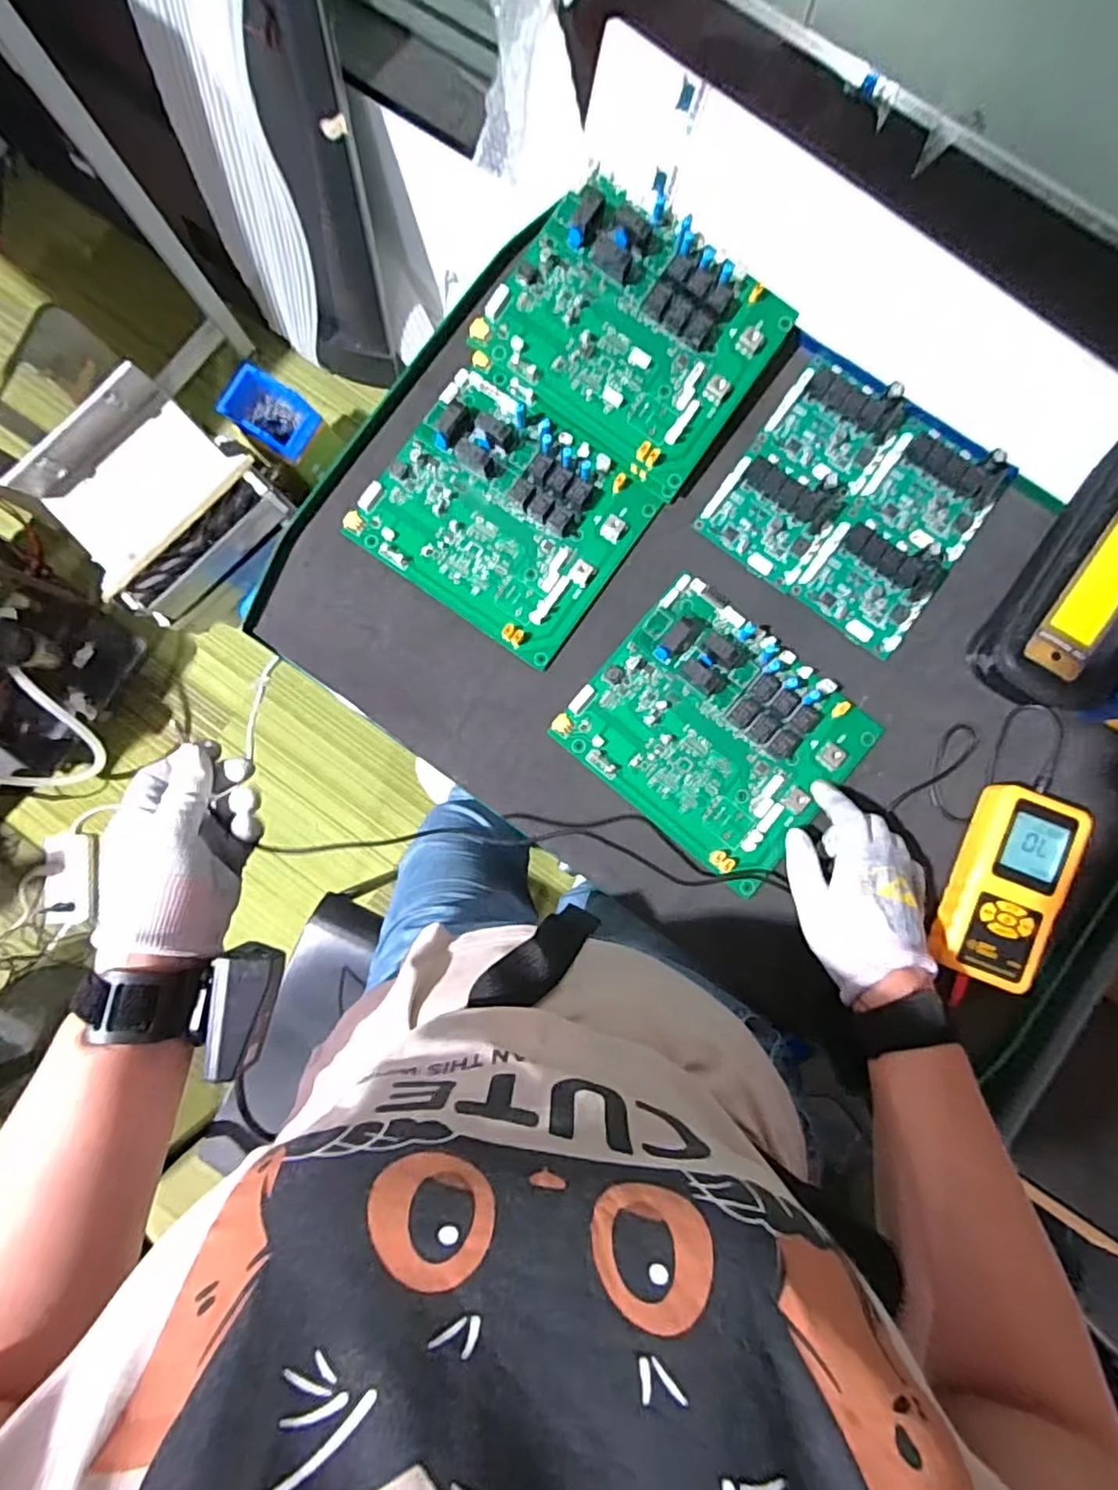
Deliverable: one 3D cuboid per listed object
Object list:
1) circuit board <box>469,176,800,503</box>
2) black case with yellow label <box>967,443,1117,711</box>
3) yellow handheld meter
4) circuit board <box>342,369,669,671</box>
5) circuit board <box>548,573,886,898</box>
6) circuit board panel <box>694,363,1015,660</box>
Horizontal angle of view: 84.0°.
[{"bbox_3d":[0.059,-0.325,0.493,0.202,0.030,0.171,34,96,-5],"label":"circuit board"},{"bbox_3d":[0.406,-0.133,0.464,0.101,0.045,0.226,32,87,5],"label":"black case with yellow label"},{"bbox_3d":[0.335,0.103,0.458,0.072,0.023,0.144,20,86,4],"label":"yellow handheld meter"},{"bbox_3d":[-0.045,-0.189,0.500,0.204,0.030,0.174,35,87,5],"label":"circuit board"},{"bbox_3d":[0.125,-0.013,0.482,0.197,0.023,0.173,41,88,5],"label":"circuit board"},{"bbox_3d":[0.239,-0.197,0.497,0.186,0.021,0.182,37,87,5],"label":"circuit board panel"}]

